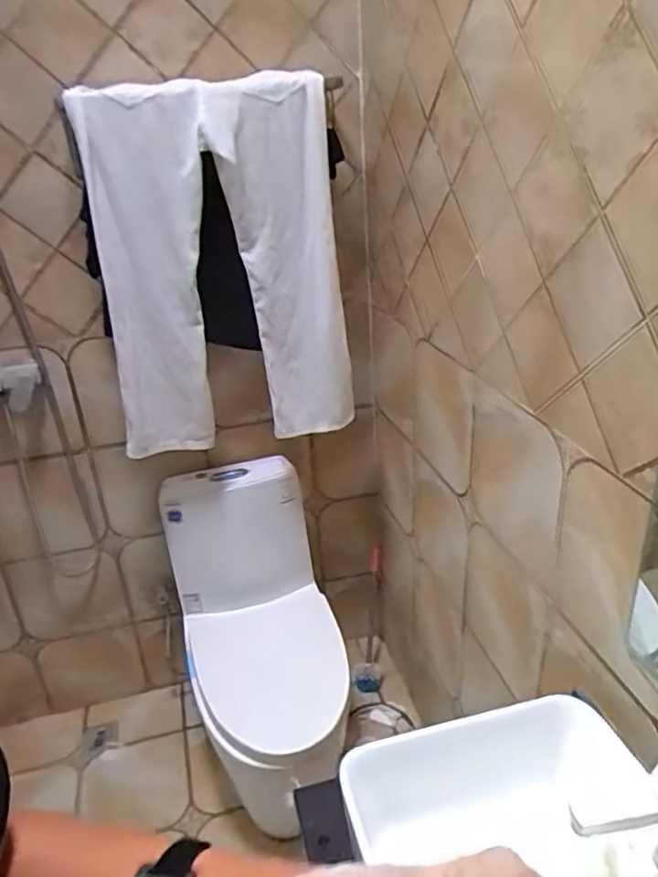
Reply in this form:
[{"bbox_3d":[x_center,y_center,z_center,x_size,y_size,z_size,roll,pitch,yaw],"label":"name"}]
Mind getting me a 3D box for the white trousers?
[{"bbox_3d":[-0.212,-0.322,1.312,0.481,0.728,0.109,-11,32,-14],"label":"white trousers"}]

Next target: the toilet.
[{"bbox_3d":[-0.148,0.520,1.581,0.396,0.683,0.658,-12,28,-13],"label":"toilet"}]

